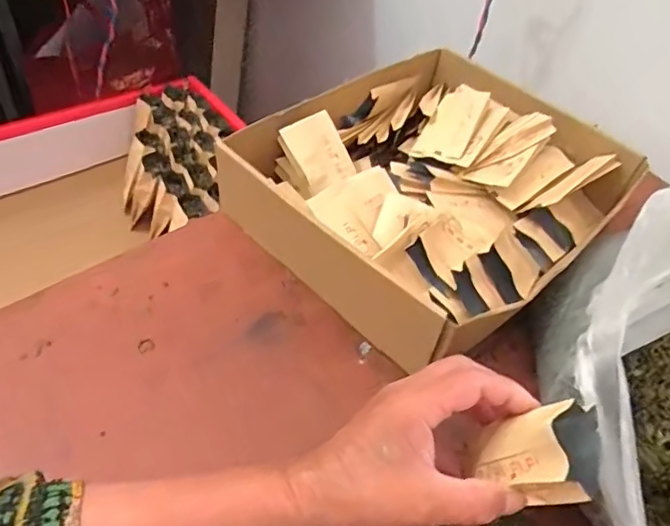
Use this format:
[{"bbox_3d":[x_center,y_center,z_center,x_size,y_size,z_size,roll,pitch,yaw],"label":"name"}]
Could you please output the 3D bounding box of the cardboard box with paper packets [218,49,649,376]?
[{"bbox_3d":[0.098,-0.086,0.548,0.277,0.078,0.319,39,54,21],"label":"cardboard box with paper packets"}]

